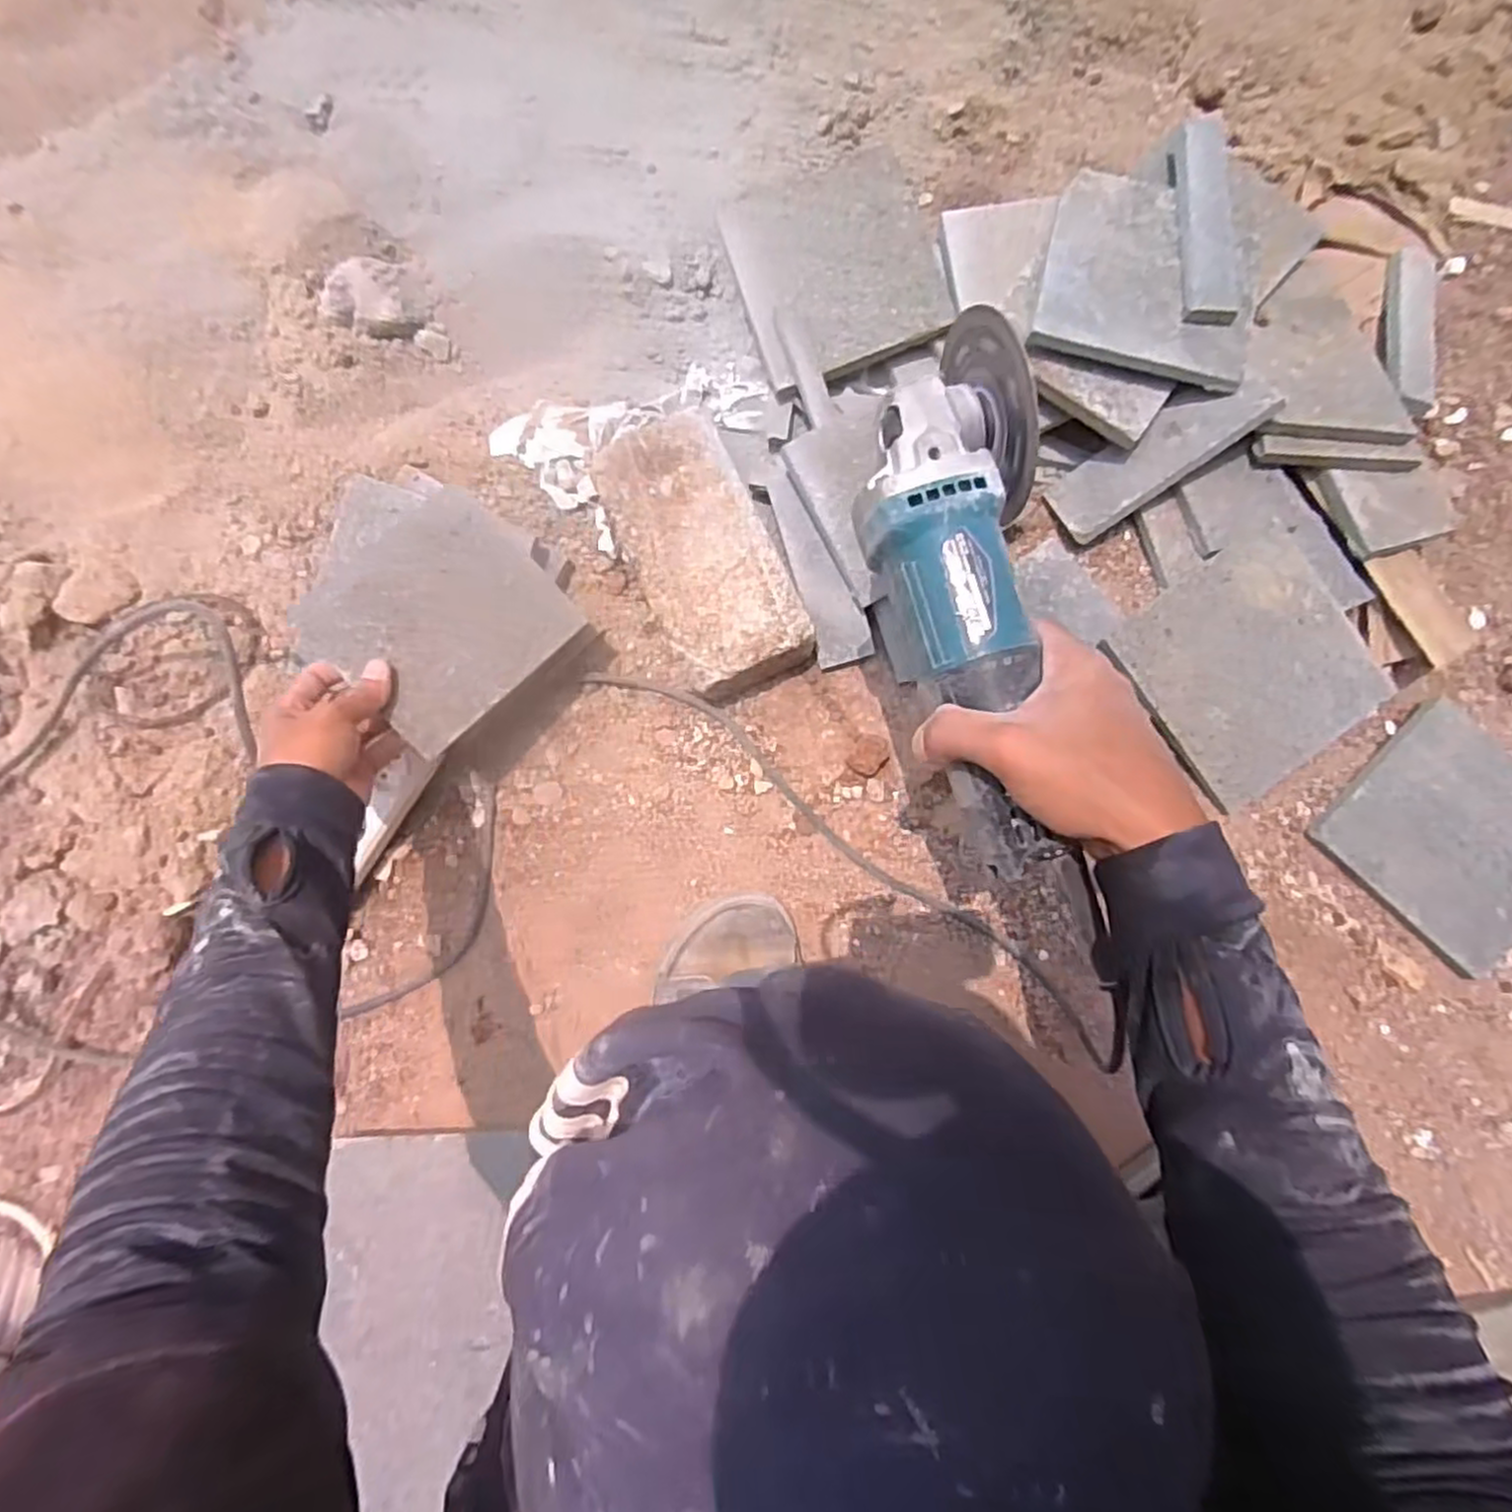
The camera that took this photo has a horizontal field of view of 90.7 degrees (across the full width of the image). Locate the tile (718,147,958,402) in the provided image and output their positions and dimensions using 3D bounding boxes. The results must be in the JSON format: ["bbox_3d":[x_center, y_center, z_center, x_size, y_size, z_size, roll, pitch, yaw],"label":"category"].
[{"bbox_3d":[0.063,-0.378,0.580,0.150,0.014,0.155,-19,88,3],"label":"tile"}]

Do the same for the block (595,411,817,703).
[{"bbox_3d":[-0.041,-0.156,0.568,0.119,0.052,0.217,-23,87,4],"label":"block"}]

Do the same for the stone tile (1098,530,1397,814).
[{"bbox_3d":[0.360,-0.064,0.540,0.157,0.012,0.160,-31,87,3],"label":"stone tile"}]

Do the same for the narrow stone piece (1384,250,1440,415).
[{"bbox_3d":[0.483,-0.313,0.550,0.027,0.019,0.152,14,72,1],"label":"narrow stone piece"}]

